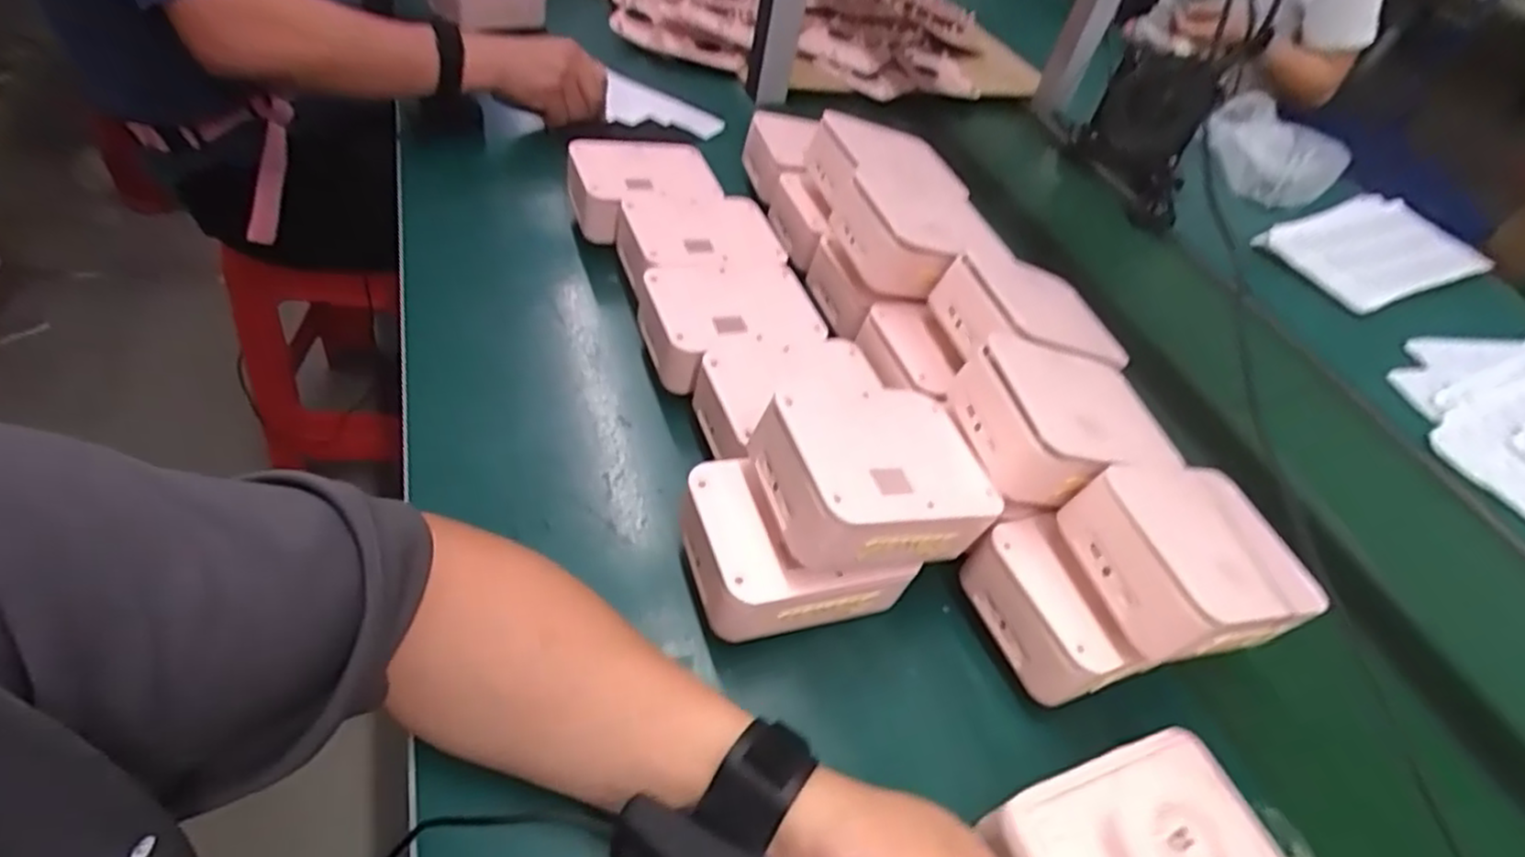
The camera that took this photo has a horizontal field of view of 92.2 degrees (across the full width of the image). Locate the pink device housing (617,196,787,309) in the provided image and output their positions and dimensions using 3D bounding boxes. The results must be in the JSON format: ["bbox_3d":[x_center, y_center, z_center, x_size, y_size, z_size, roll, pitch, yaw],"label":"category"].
[{"bbox_3d":[-0.054,-0.157,0.629,0.133,0.041,0.121,-8,50,-20],"label":"pink device housing"}]

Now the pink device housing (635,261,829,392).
[{"bbox_3d":[-0.025,-0.078,0.582,0.133,0.059,0.104,-10,51,-21],"label":"pink device housing"}]

